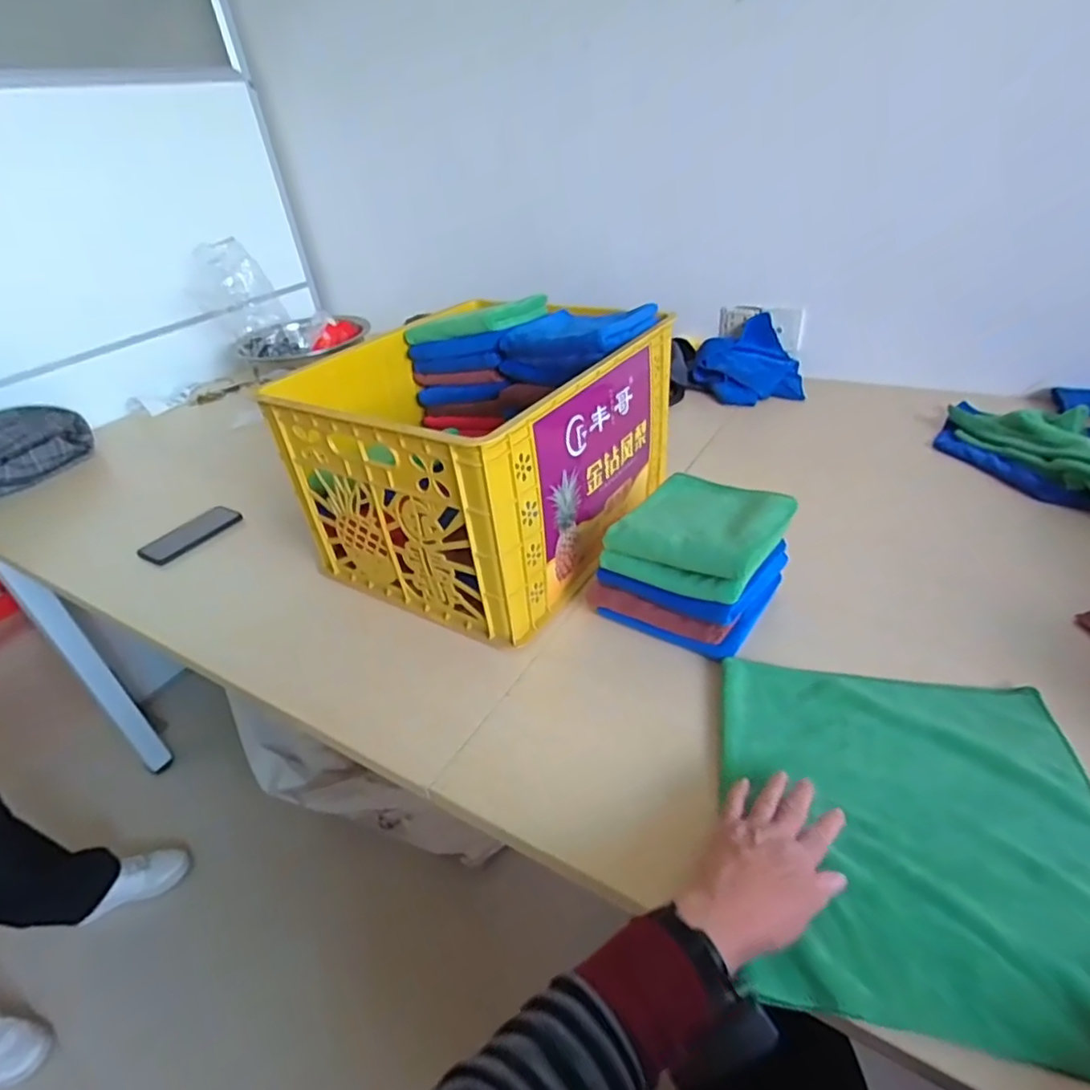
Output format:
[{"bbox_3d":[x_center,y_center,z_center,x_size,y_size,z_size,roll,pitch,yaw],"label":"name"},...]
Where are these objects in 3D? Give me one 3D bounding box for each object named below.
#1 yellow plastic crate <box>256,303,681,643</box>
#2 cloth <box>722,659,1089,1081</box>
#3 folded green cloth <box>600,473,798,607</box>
[{"bbox_3d":[-0.092,-0.145,0.896,0.391,0.268,0.429,15,41,29],"label":"yellow plastic crate"},{"bbox_3d":[0.327,0.239,0.540,0.311,0.016,0.328,4,36,10],"label":"cloth"},{"bbox_3d":[0.182,-0.021,0.710,0.166,0.057,0.163,19,43,33],"label":"folded green cloth"}]

